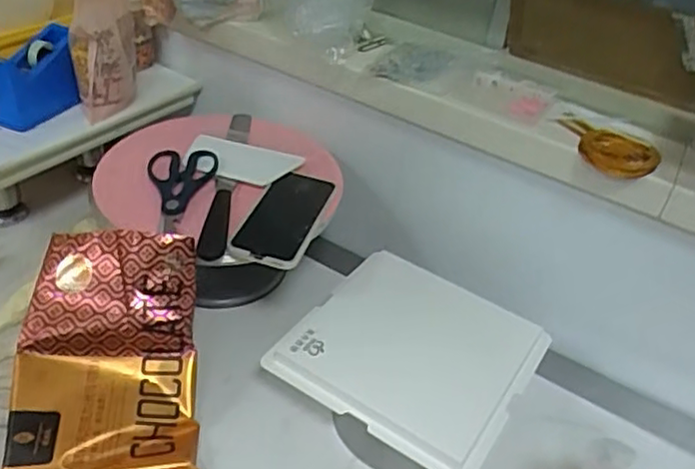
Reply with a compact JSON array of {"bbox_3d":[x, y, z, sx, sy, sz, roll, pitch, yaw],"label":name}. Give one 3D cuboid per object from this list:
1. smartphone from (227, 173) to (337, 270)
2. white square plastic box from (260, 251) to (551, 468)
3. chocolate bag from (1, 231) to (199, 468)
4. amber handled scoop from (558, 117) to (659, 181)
[{"bbox_3d":[-0.073,-0.024,0.754,0.082,0.017,0.183,15,38,9],"label":"smartphone"},{"bbox_3d":[0.070,0.125,0.715,0.244,0.031,0.231,27,41,23],"label":"white square plastic box"},{"bbox_3d":[-0.240,0.119,0.647,0.177,0.092,0.261,1,62,-17],"label":"chocolate bag"},{"bbox_3d":[0.277,-0.093,0.704,0.112,0.025,0.058,27,42,25],"label":"amber handled scoop"}]

